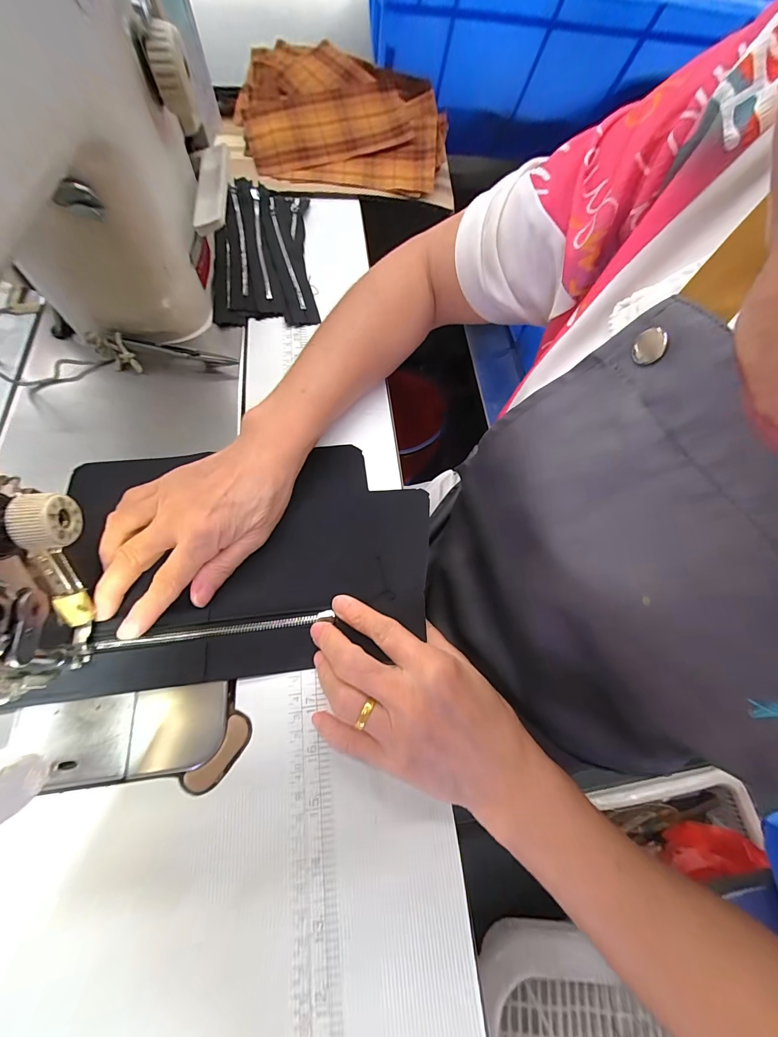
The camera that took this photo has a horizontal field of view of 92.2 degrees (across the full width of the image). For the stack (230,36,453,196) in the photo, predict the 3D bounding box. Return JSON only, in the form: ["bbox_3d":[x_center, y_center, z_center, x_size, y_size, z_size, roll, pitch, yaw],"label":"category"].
[{"bbox_3d":[-0.055,-0.470,0.441,0.236,0.058,0.175,3,67,-1],"label":"stack"}]

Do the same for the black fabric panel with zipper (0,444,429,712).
[{"bbox_3d":[-0.092,0.021,0.257,0.236,0.011,0.161,-6,67,-5],"label":"black fabric panel with zipper"}]

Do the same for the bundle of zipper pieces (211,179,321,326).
[{"bbox_3d":[-0.128,-0.272,0.377,0.091,0.017,0.200,-6,67,-5],"label":"bundle of zipper pieces"}]

